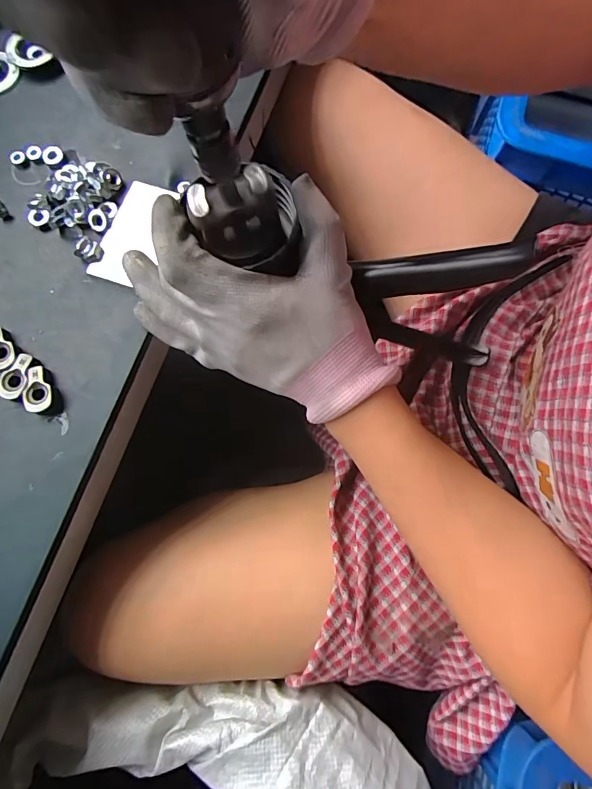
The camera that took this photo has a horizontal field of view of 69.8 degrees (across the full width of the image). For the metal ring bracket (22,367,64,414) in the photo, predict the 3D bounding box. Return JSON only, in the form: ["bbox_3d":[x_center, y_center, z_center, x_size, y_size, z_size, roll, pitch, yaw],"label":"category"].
[{"bbox_3d":[-0.155,-0.002,0.257,0.017,0.009,0.030,-27,78,-5],"label":"metal ring bracket"}]

